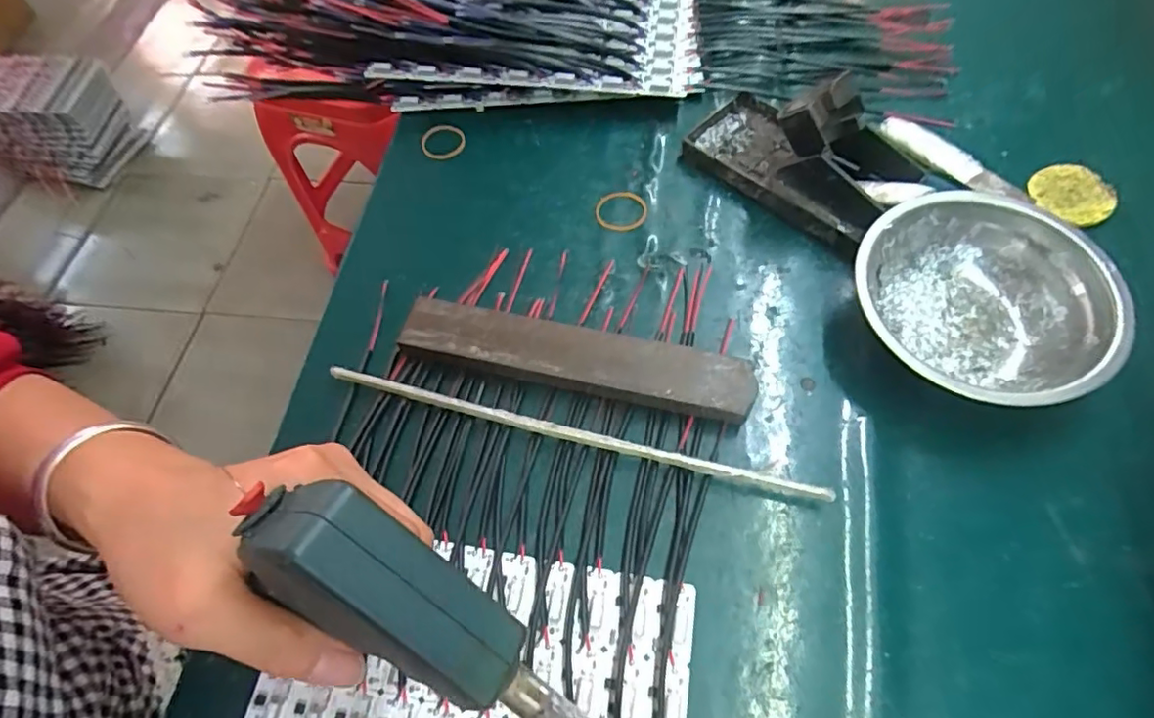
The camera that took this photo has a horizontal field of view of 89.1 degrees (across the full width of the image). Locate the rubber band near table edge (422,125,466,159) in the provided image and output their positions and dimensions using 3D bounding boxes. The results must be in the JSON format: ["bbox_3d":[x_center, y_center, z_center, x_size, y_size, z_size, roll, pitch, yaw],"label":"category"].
[{"bbox_3d":[-0.102,-0.167,0.448,0.032,0.005,0.031,-2,62,3],"label":"rubber band near table edge"}]

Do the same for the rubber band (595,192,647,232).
[{"bbox_3d":[0.031,-0.104,0.407,0.035,0.005,0.036,-2,62,3],"label":"rubber band"}]

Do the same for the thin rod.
[{"bbox_3d":[-0.007,0.039,0.320,0.278,0.014,0.007,13,64,10],"label":"thin rod"}]

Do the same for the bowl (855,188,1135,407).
[{"bbox_3d":[0.217,-0.030,0.321,0.118,0.046,0.122,-2,62,3],"label":"bowl"}]

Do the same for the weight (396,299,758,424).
[{"bbox_3d":[-0.002,0.000,0.337,0.199,0.020,0.035,11,64,9],"label":"weight"}]

